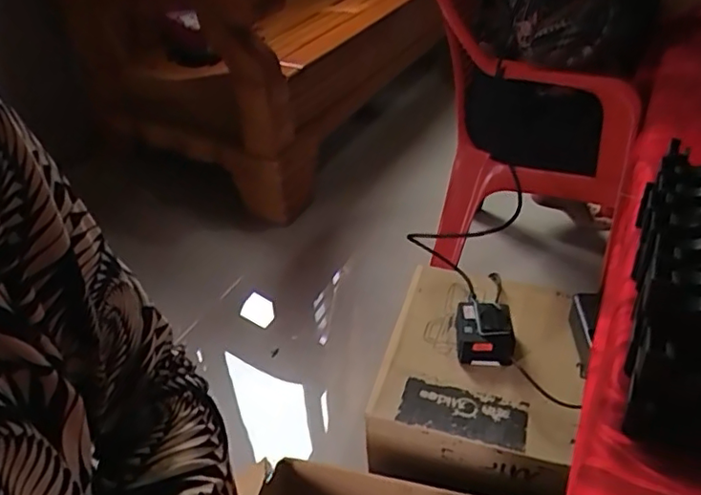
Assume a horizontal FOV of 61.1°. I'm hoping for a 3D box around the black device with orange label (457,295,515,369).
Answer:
[{"bbox_3d":[0.186,0.113,0.823,0.076,0.047,0.091,3,37,9],"label":"black device with orange label"}]

